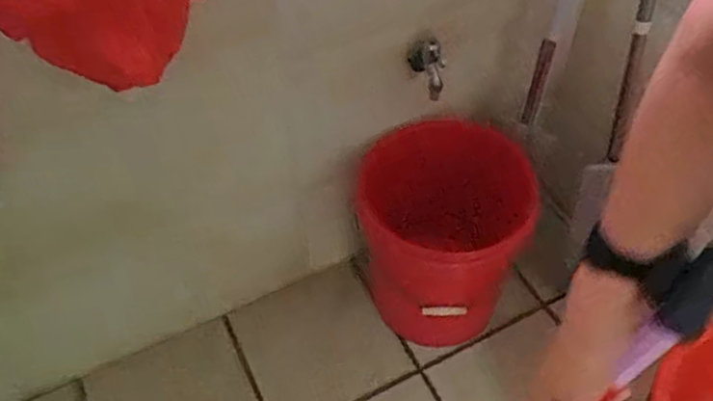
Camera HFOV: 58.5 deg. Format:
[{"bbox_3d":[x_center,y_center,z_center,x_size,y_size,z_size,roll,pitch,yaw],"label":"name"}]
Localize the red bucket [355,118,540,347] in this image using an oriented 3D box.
[{"bbox_3d":[0.155,0.053,1.200,0.289,0.344,0.337,10,50,9],"label":"red bucket"}]

